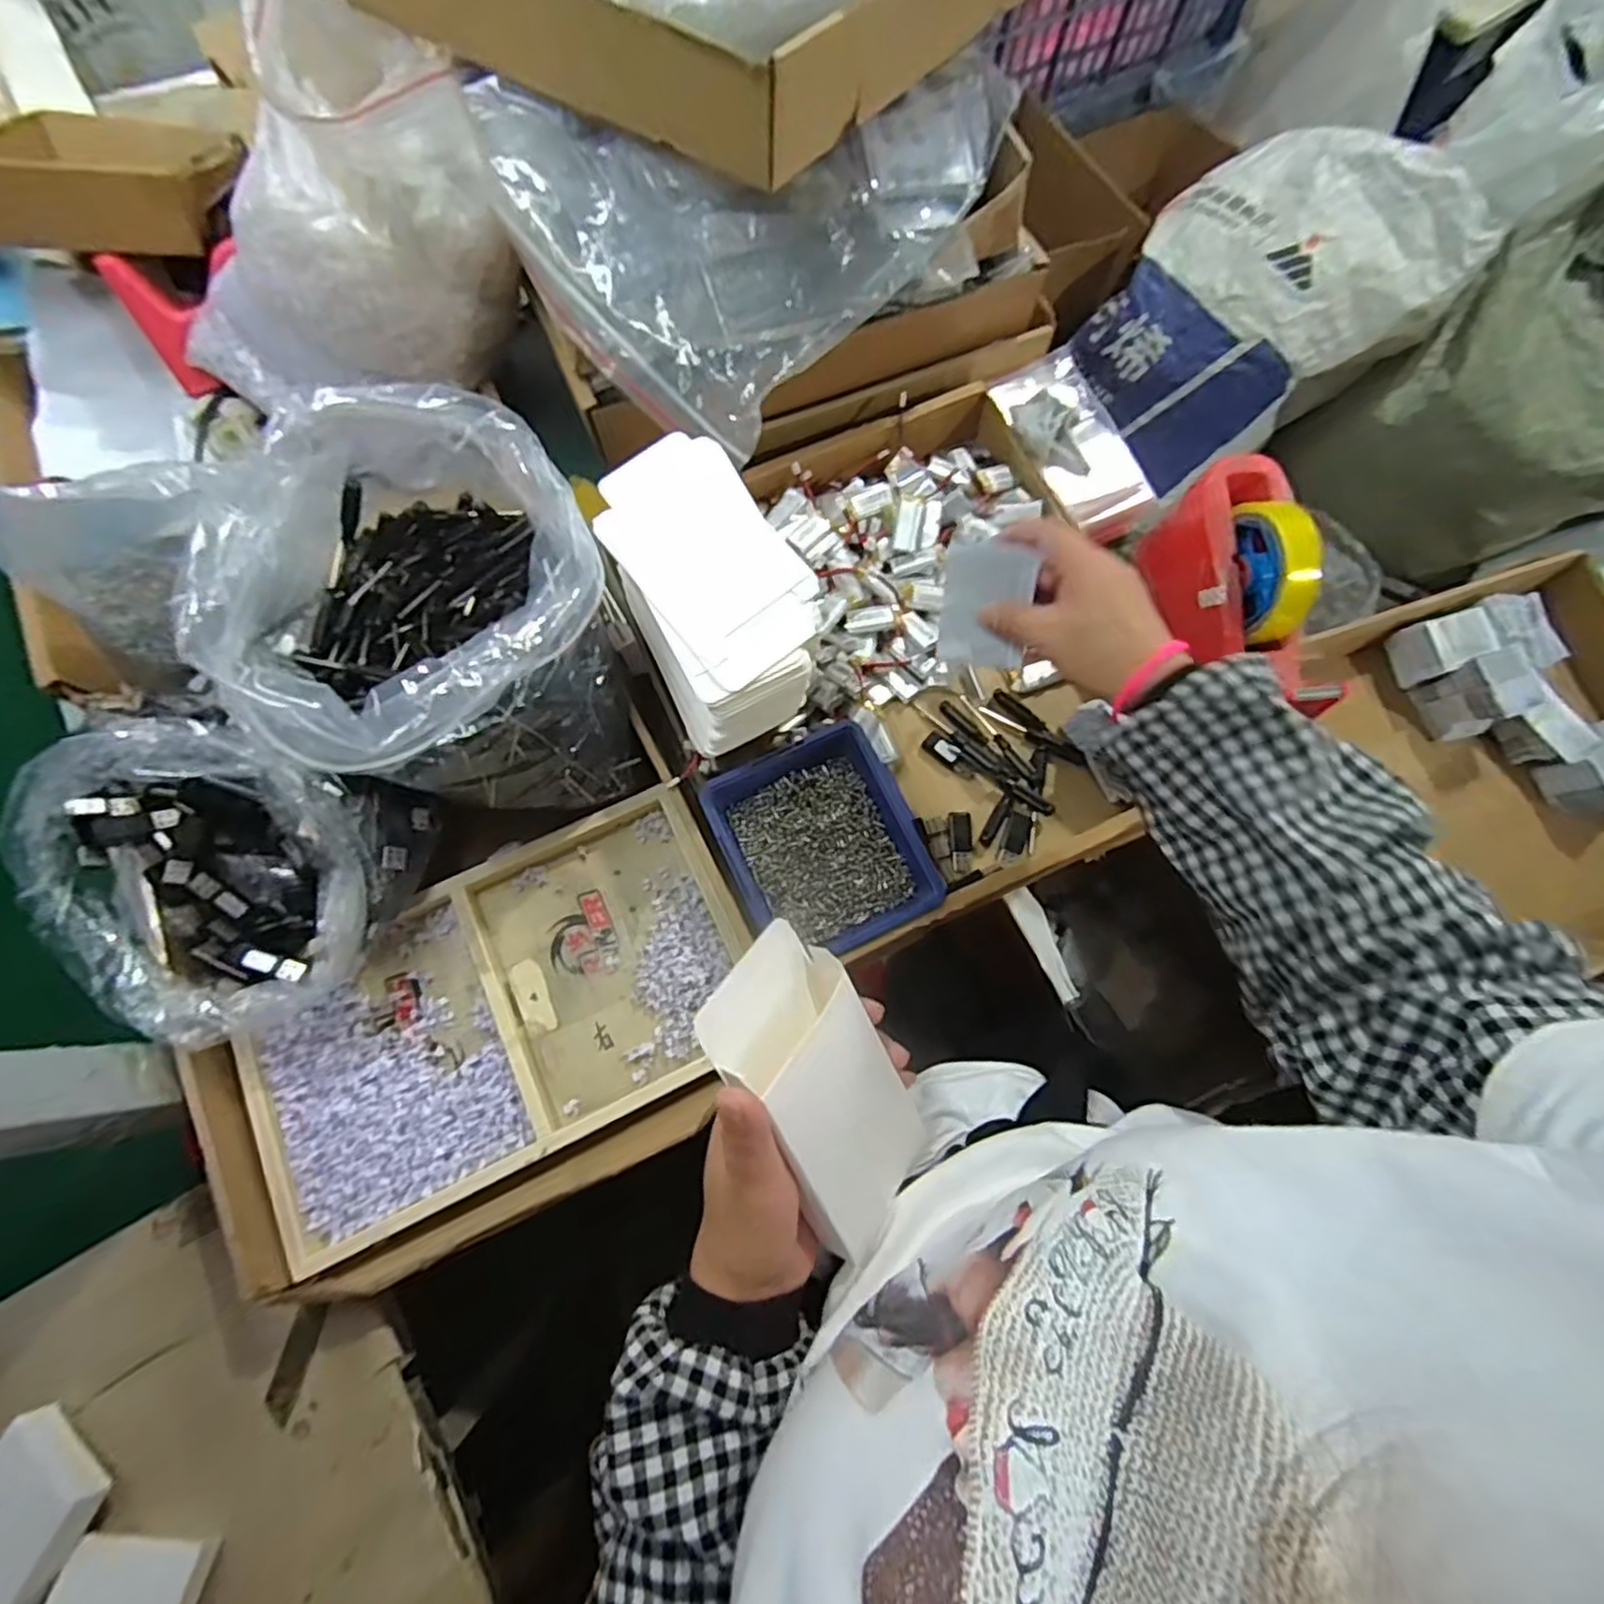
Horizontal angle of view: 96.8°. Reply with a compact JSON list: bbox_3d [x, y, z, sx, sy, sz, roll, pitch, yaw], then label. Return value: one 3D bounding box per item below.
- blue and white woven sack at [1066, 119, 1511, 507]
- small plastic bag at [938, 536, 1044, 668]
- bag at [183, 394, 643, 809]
[{"bbox_3d":[0.628,-0.716,1.031,0.356,0.294,0.364,-31,77,-9],"label":"blue and white woven sack"},{"bbox_3d":[0.111,-0.118,0.427,0.050,0.004,0.072,8,118,13],"label":"small plastic bag"},{"bbox_3d":[-0.219,-0.109,0.437,0.197,0.180,0.208,-24,76,-8],"label":"bag"}]

